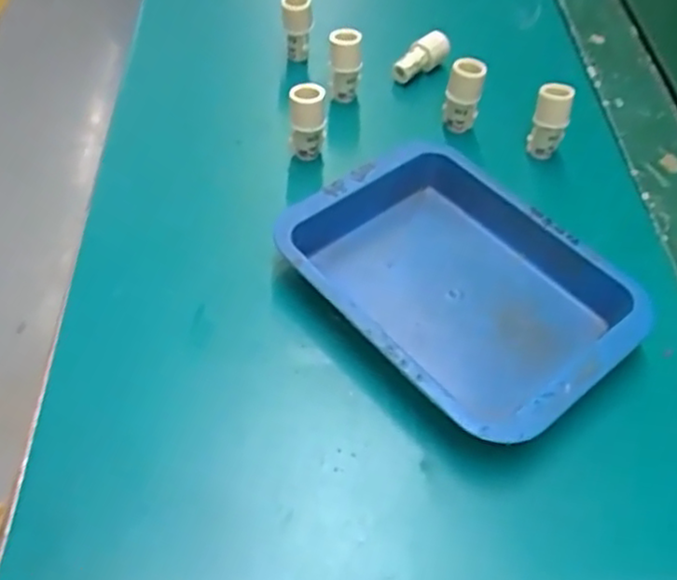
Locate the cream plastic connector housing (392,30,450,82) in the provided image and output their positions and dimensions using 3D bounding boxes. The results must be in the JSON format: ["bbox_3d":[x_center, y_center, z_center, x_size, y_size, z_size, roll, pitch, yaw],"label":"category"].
[{"bbox_3d":[0.053,-0.151,0.458,0.043,0.018,0.017,-39,64,-12],"label":"cream plastic connector housing"}]

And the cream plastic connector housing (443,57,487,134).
[{"bbox_3d":[0.074,-0.114,0.418,0.021,0.045,0.017,17,53,8],"label":"cream plastic connector housing"}]

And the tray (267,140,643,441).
[{"bbox_3d":[0.055,-0.004,0.335,0.114,0.027,0.154,-33,62,-26],"label":"tray"}]

